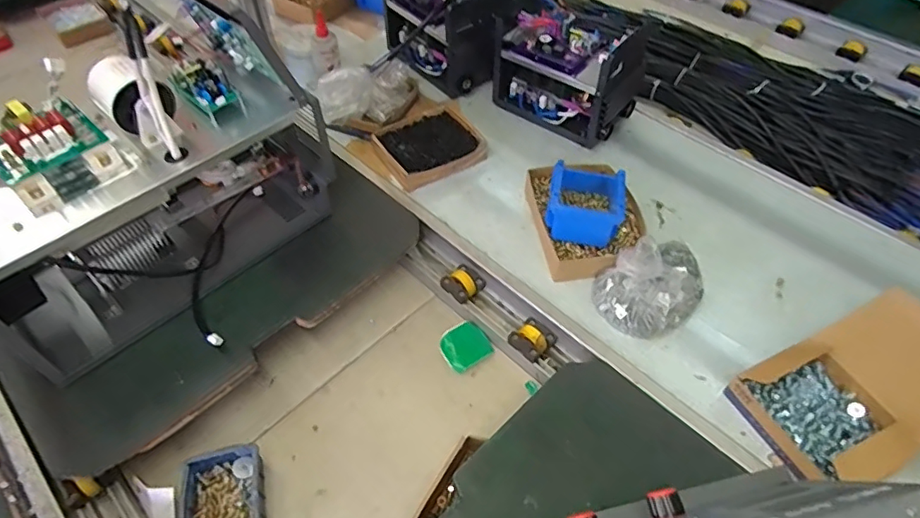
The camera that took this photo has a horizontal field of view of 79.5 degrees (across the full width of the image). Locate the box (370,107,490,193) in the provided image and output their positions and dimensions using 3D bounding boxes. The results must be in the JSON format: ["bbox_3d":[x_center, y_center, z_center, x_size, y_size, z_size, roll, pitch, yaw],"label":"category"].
[{"bbox_3d":[-0.053,-0.202,1.022,0.181,0.044,0.149,-27,56,-20],"label":"box"}]

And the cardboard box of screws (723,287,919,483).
[{"bbox_3d":[0.501,0.162,0.683,0.259,0.089,0.164,-20,54,-15],"label":"cardboard box of screws"}]

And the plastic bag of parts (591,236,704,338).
[{"bbox_3d":[0.292,0.025,0.793,0.179,0.099,0.119,-21,54,-16],"label":"plastic bag of parts"}]

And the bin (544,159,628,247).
[{"bbox_3d":[0.192,-0.097,0.861,0.112,0.067,0.145,7,52,6],"label":"bin"}]

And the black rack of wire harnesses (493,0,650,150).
[{"bbox_3d":[0.206,-0.359,1.047,0.245,0.185,0.149,34,59,24],"label":"black rack of wire harnesses"}]

